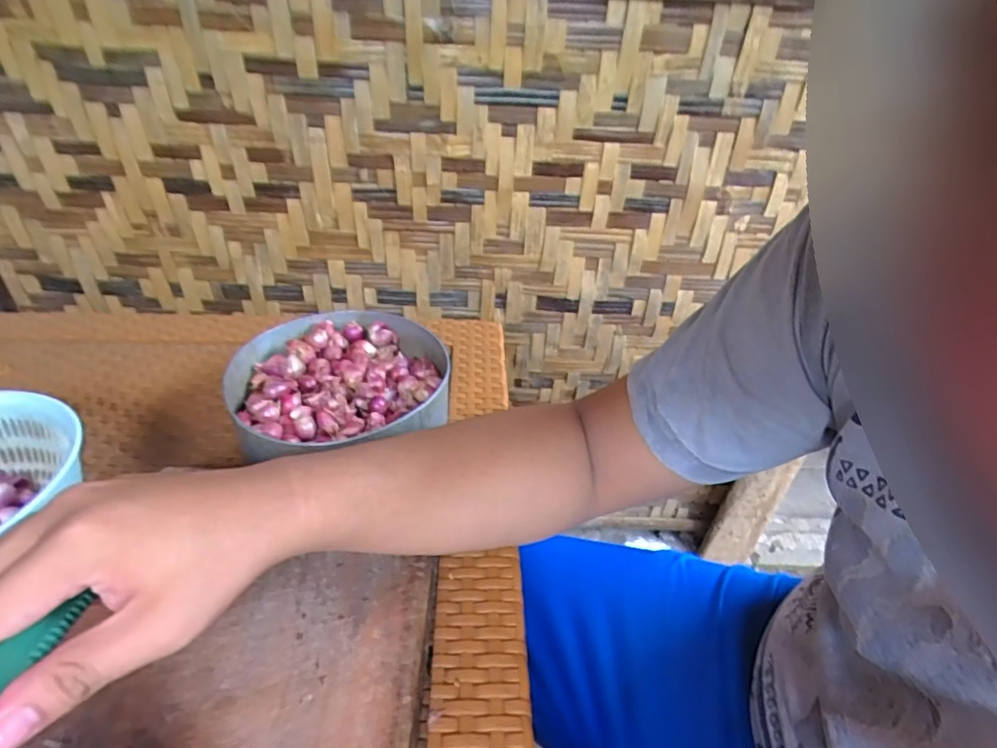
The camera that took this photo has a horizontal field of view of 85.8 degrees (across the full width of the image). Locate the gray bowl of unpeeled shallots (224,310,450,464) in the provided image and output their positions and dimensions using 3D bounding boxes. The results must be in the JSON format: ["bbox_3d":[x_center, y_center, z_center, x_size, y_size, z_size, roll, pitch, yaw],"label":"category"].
[{"bbox_3d":[-0.144,0.018,0.502,0.190,0.068,0.187,2,37,-2],"label":"gray bowl of unpeeled shallots"}]

